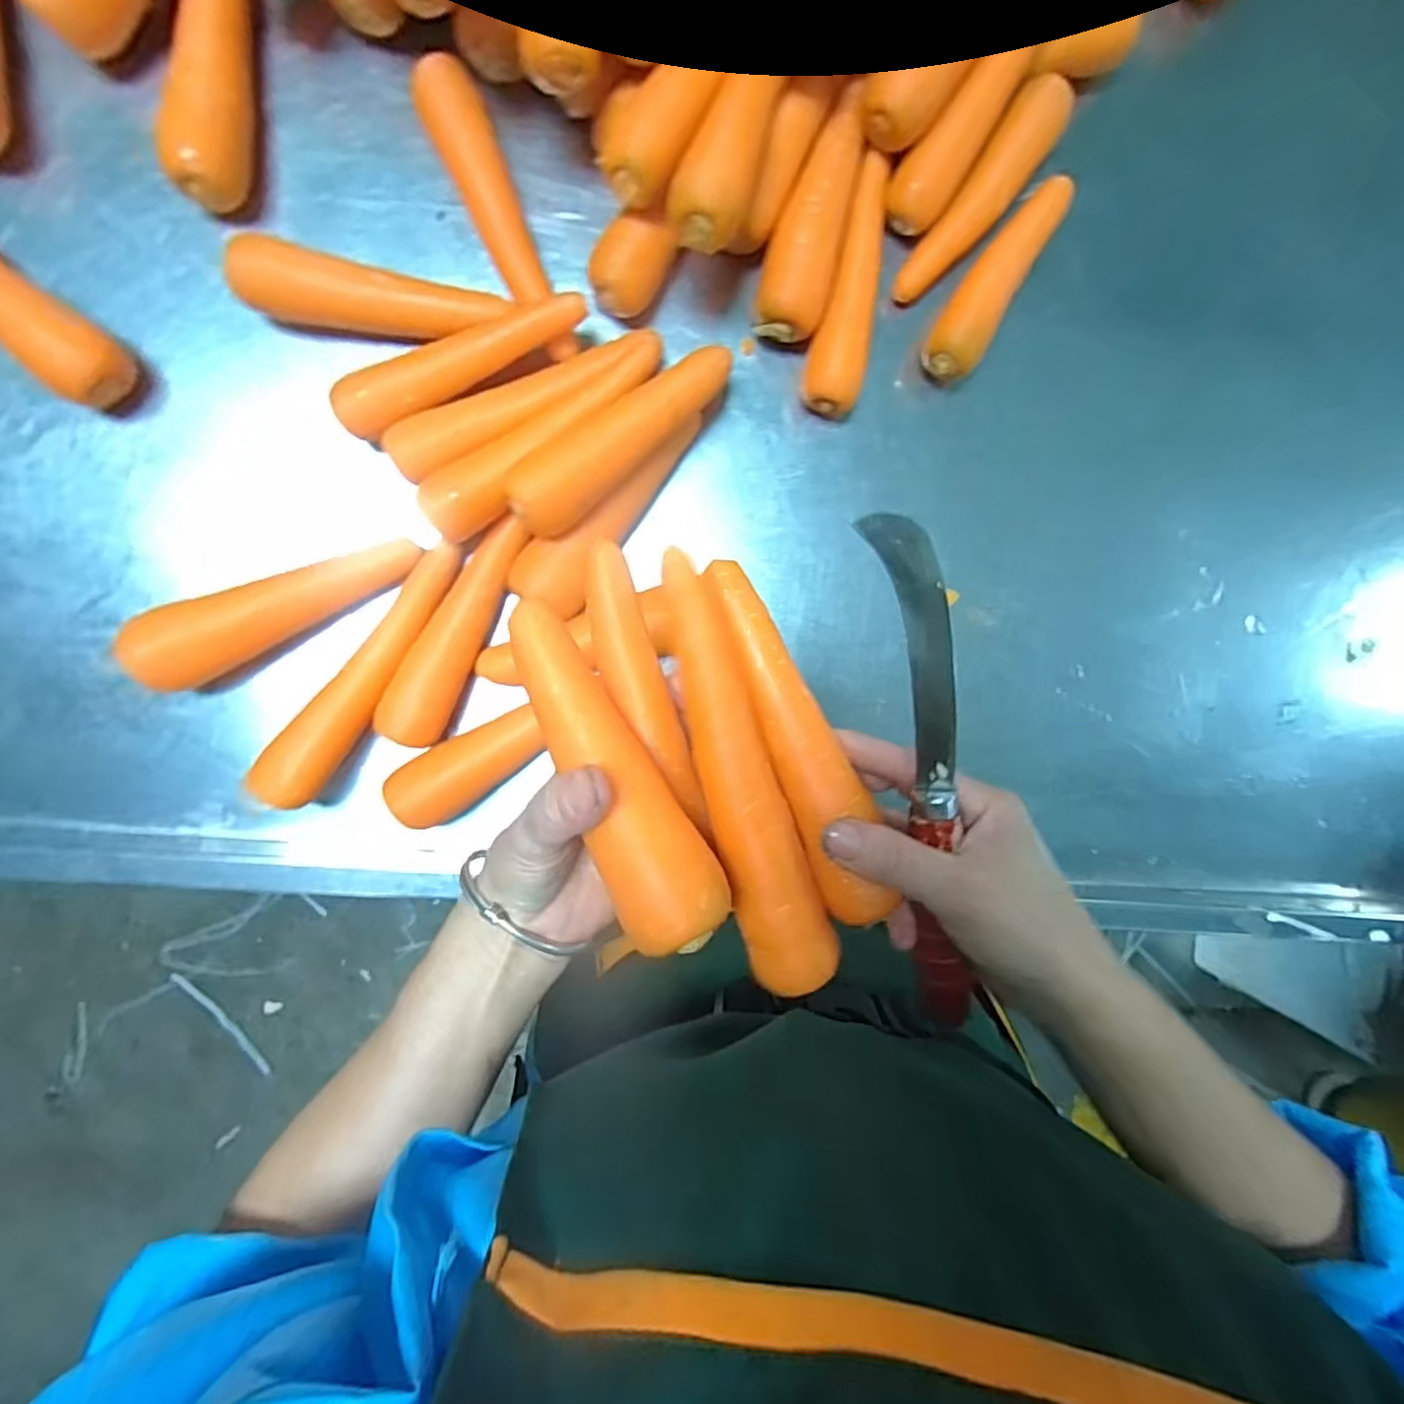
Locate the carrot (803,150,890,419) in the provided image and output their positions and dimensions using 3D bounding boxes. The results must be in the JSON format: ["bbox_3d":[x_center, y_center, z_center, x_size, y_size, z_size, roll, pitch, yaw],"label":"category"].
[{"bbox_3d":[0.097,-0.280,0.443,0.039,0.033,0.169,8,91,-8],"label":"carrot"}]

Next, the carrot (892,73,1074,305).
[{"bbox_3d":[0.191,-0.342,0.442,0.037,0.037,0.154,34,87,-7],"label":"carrot"}]

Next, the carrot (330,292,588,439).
[{"bbox_3d":[-0.148,-0.210,0.407,0.158,0.034,0.032,-30,95,-6],"label":"carrot"}]

